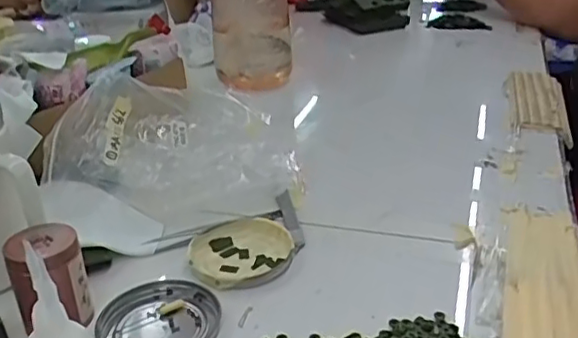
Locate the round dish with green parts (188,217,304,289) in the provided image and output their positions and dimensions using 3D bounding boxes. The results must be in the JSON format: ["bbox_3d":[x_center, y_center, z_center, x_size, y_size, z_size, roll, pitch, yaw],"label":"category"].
[{"bbox_3d":[-0.037,0.063,0.481,0.077,0.009,0.084,-2,26,1],"label":"round dish with green parts"}]

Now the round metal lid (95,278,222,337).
[{"bbox_3d":[-0.085,0.101,0.415,0.076,0.011,0.084,1,27,6],"label":"round metal lid"}]

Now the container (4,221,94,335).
[{"bbox_3d":[-0.158,0.071,0.411,0.044,0.061,0.052,-14,29,-22],"label":"container"}]

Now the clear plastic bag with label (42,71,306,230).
[{"bbox_3d":[-0.098,-0.020,0.560,0.214,0.092,0.119,-3,26,-1],"label":"clear plastic bag with label"}]

